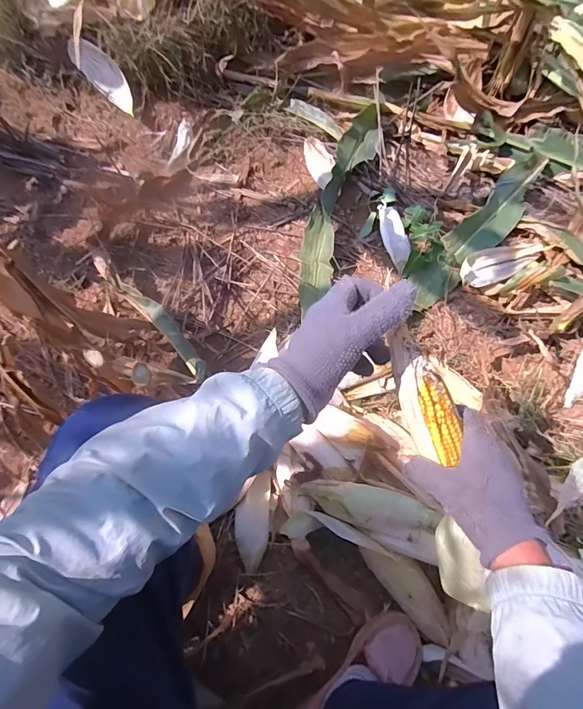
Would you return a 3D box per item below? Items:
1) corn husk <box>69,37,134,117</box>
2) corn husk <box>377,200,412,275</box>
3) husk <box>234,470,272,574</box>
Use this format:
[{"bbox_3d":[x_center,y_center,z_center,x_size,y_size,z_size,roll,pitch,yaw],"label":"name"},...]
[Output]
[{"bbox_3d":[-0.446,-0.667,0.962,0.066,0.170,0.059,11,65,45],"label":"corn husk"},{"bbox_3d":[0.237,-0.269,0.924,0.060,0.051,0.163,-11,72,-6],"label":"corn husk"},{"bbox_3d":[-0.065,0.278,0.679,0.057,0.014,0.158,8,49,0],"label":"husk"}]

